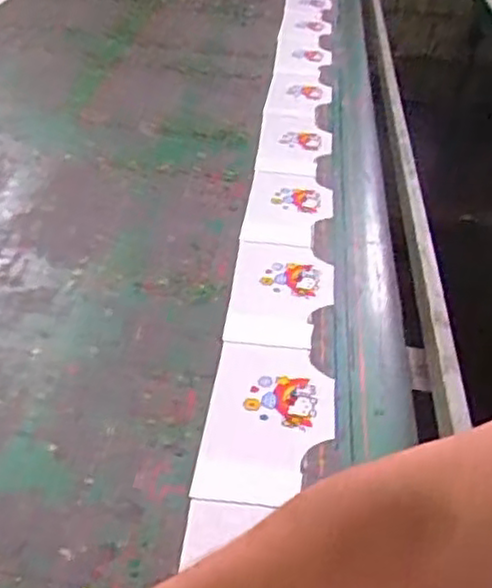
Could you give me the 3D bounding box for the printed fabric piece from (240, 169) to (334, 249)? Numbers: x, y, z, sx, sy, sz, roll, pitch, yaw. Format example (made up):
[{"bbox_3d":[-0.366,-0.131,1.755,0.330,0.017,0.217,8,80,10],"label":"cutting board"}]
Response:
[{"bbox_3d":[0.069,-0.139,1.147,0.134,0.009,0.222,7,36,2],"label":"printed fabric piece"}]

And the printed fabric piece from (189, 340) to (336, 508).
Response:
[{"bbox_3d":[0.027,0.136,0.788,0.135,0.008,0.233,7,36,3],"label":"printed fabric piece"}]

